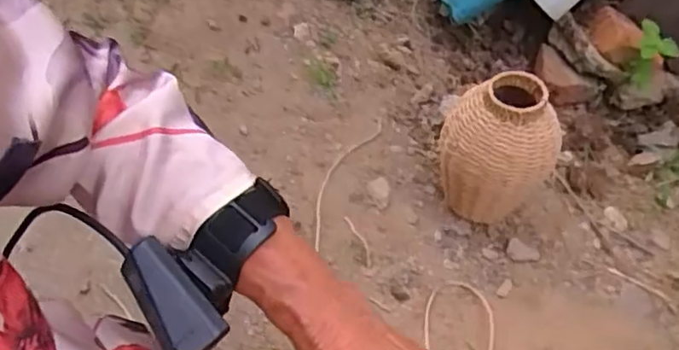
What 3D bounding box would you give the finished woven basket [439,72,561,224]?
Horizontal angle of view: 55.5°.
[{"bbox_3d":[0.233,-0.022,1.005,0.140,0.263,0.158,-26,63,-30],"label":"finished woven basket"}]

